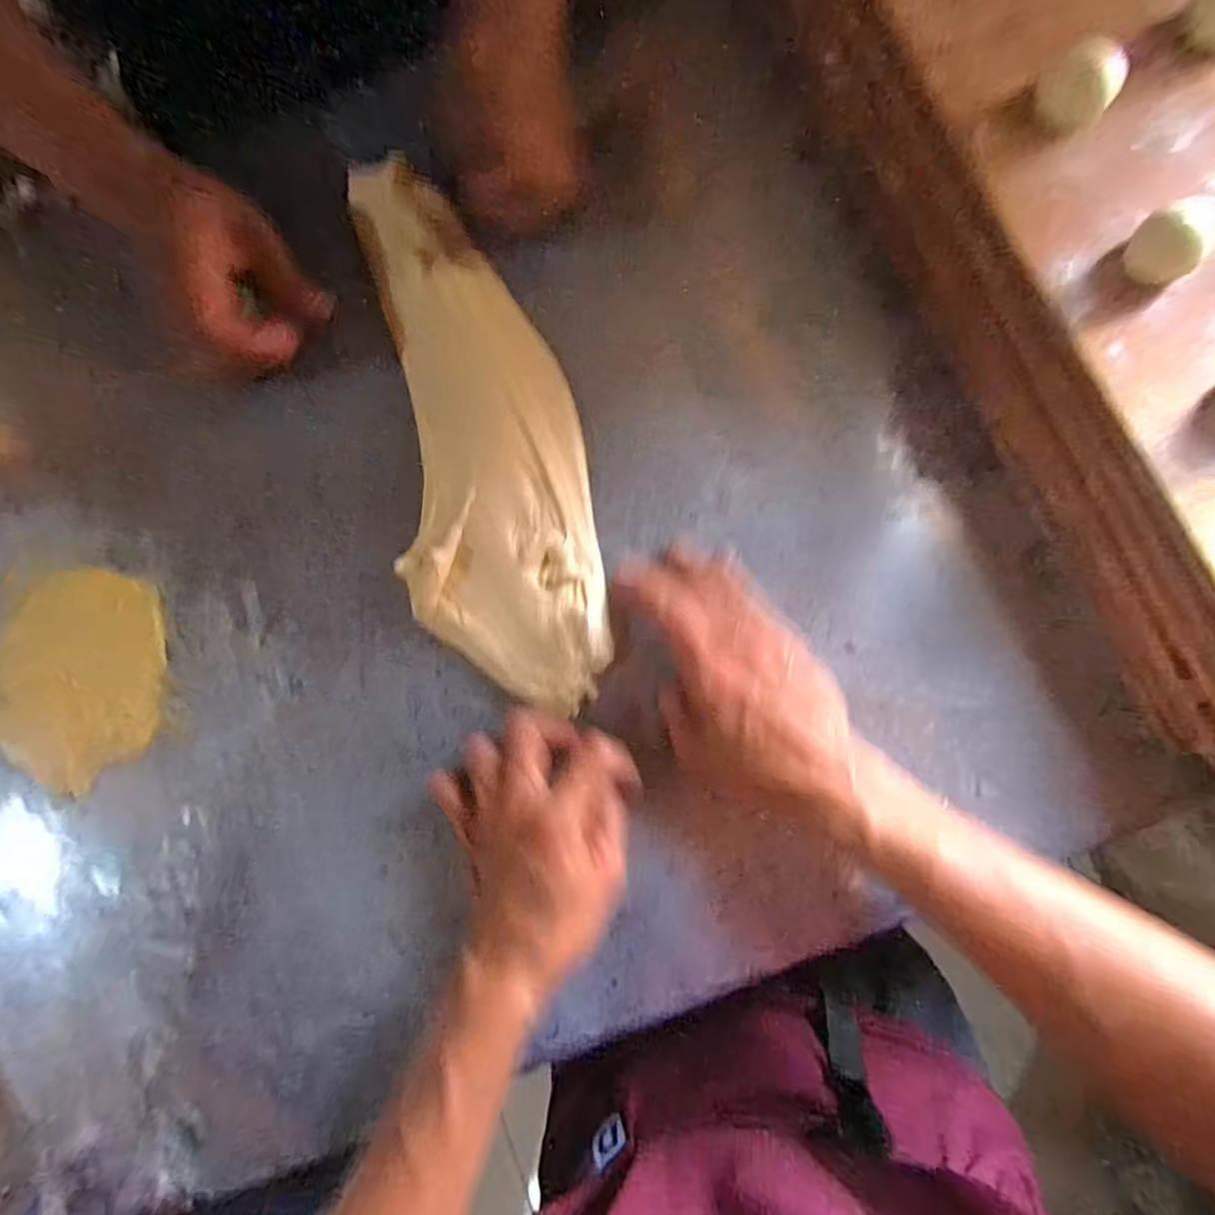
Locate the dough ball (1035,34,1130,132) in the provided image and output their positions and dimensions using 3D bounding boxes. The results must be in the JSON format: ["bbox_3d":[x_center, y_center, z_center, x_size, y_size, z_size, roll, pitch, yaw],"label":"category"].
[{"bbox_3d":[0.234,-0.260,0.291,0.035,0.022,0.030,36,87,7],"label":"dough ball"}]

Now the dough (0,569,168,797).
[{"bbox_3d":[-0.328,0.042,0.362,0.103,0.010,0.128,4,84,5],"label":"dough"}]

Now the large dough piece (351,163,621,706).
[{"bbox_3d":[-0.076,-0.113,0.359,0.109,0.019,0.348,-11,83,3],"label":"large dough piece"}]

